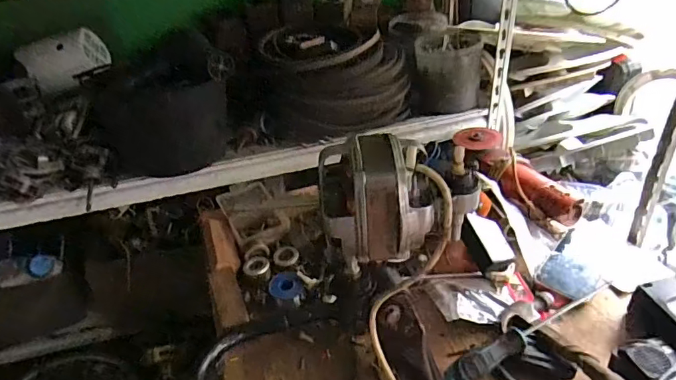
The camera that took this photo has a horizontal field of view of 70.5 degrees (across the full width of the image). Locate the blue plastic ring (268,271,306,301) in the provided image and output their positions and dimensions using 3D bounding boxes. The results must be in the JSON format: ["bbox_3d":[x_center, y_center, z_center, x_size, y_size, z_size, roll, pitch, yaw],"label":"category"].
[{"bbox_3d":[-0.078,0.149,0.746,0.056,0.011,0.043,-4,72,4],"label":"blue plastic ring"}]

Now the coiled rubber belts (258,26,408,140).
[{"bbox_3d":[-0.006,-0.254,1.049,0.301,0.157,0.296,-3,35,3],"label":"coiled rubber belts"}]

